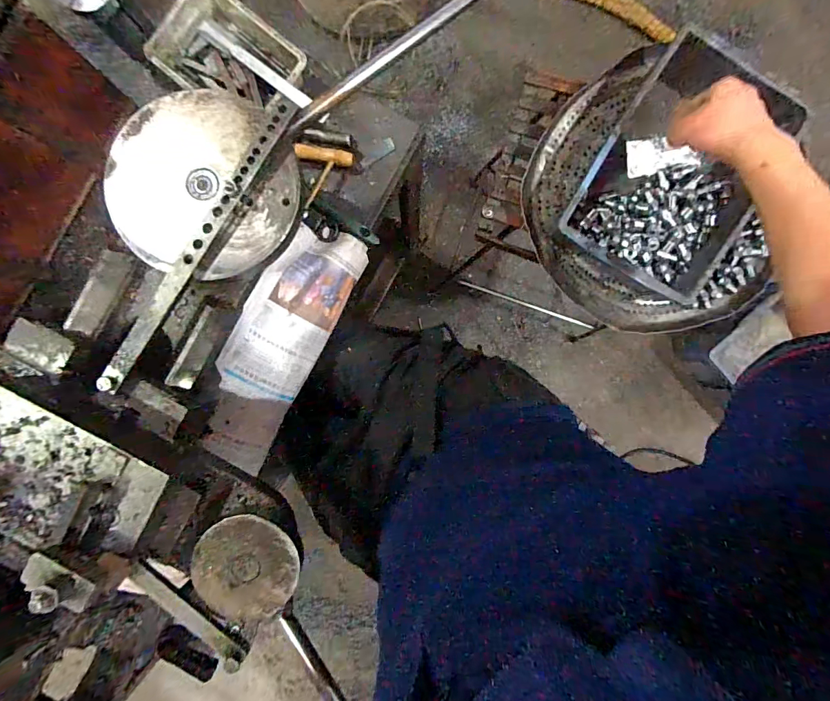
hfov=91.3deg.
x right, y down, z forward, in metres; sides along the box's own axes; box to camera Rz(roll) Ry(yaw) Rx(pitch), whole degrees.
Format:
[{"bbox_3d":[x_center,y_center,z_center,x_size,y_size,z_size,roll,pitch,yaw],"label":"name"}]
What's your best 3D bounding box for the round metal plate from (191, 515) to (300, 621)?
[{"bbox_3d":[-0.159,0.206,0.384,0.096,0.014,0.098,0,90,1],"label":"round metal plate"}]

